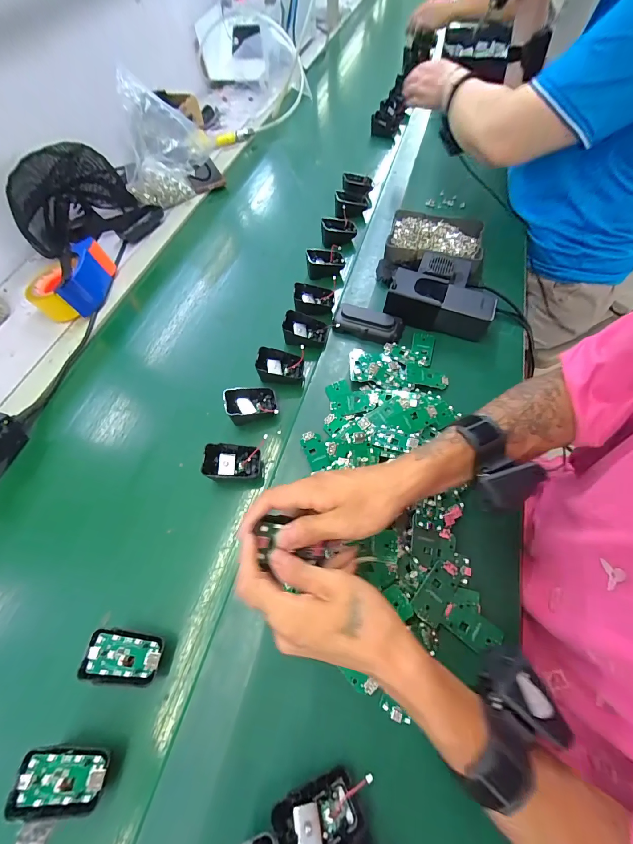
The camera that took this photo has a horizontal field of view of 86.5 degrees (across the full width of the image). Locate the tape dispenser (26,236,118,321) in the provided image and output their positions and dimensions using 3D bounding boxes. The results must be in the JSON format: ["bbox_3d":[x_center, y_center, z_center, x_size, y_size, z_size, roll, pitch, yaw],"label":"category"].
[{"bbox_3d":[-0.450,-0.255,0.612,0.107,0.072,0.141,4,61,8],"label":"tape dispenser"}]

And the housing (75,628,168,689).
[{"bbox_3d":[-0.189,0.232,0.332,0.069,0.020,0.043,10,60,-7],"label":"housing"}]

